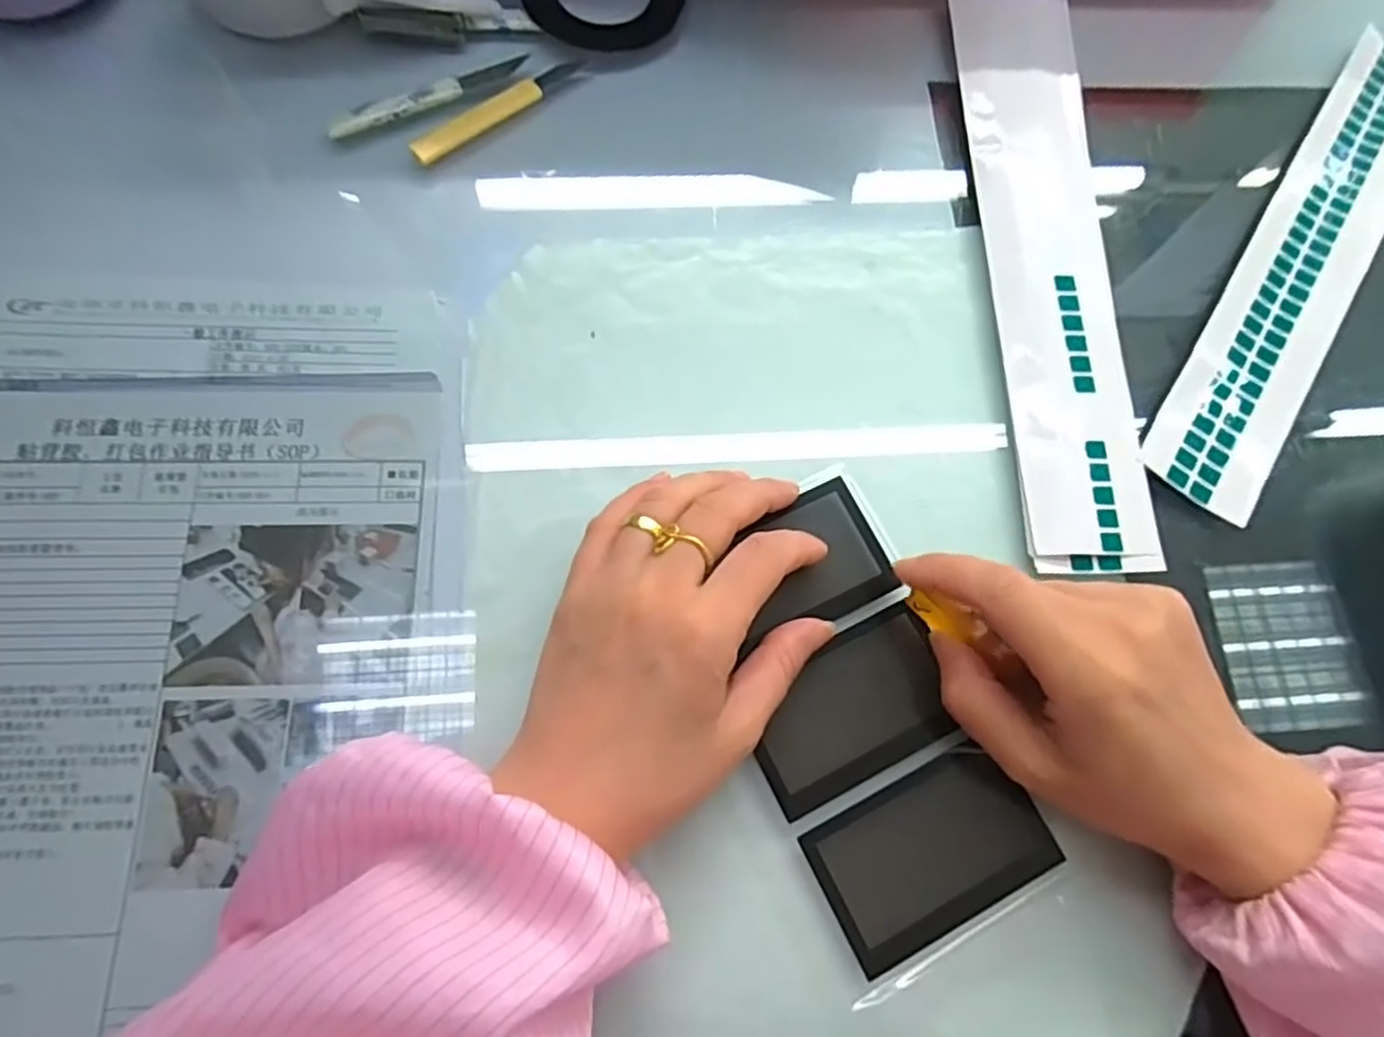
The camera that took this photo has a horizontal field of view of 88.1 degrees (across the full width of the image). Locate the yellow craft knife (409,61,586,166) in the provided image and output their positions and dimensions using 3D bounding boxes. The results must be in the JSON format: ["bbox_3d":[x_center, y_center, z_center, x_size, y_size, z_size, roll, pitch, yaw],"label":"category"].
[{"bbox_3d":[-0.092,-0.197,0.343,0.094,0.004,0.015,-38,78,-12],"label":"yellow craft knife"}]

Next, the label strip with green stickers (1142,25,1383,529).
[{"bbox_3d":[0.293,-0.127,0.340,0.049,0.007,0.296,33,76,9],"label":"label strip with green stickers"}]

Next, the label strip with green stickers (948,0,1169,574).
[{"bbox_3d":[0.163,-0.125,0.331,0.061,0.007,0.300,1,74,-2],"label":"label strip with green stickers"}]

